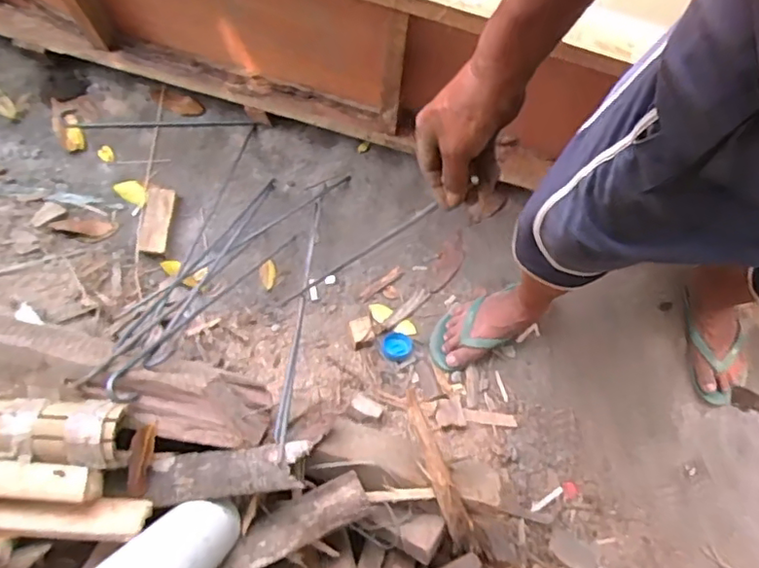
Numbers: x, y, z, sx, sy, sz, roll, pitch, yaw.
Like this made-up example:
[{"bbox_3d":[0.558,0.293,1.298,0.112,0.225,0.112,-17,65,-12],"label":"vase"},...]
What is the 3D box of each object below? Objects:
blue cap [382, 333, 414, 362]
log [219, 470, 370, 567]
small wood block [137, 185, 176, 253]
[{"bbox_3d":[0.035,0.122,1.171,0.059,0.017,0.054,0,75,0],"label":"blue cap"},{"bbox_3d":[-0.123,0.336,0.820,0.226,0.043,0.062,-25,76,-20],"label":"log"},{"bbox_3d":[-0.456,-0.131,1.224,0.057,0.044,0.141,6,75,2],"label":"small wood block"}]

